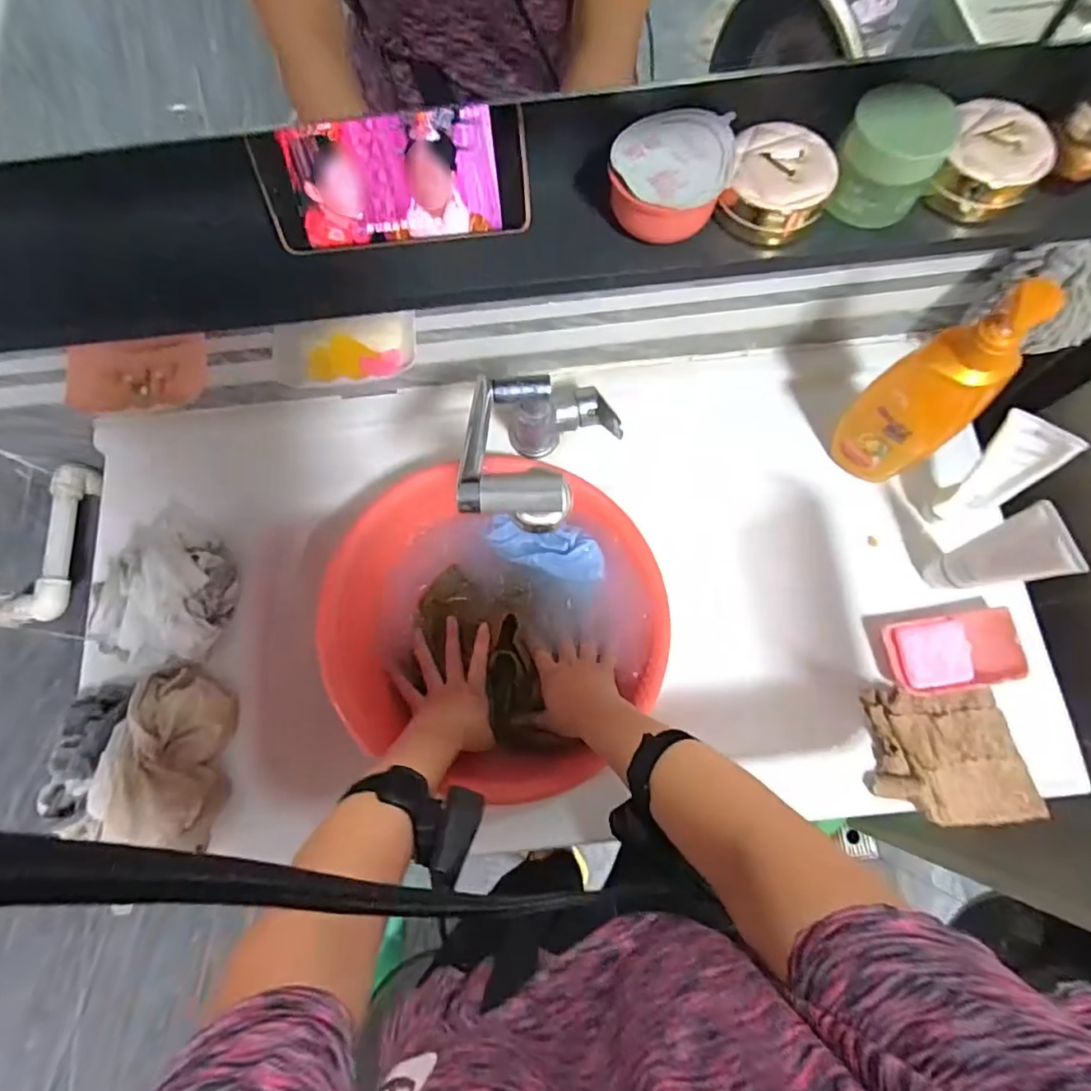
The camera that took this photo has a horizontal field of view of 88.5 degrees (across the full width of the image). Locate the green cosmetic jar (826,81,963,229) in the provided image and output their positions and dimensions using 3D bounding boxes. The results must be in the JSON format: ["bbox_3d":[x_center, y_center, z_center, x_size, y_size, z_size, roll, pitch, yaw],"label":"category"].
[{"bbox_3d":[0.220,-0.249,0.362,0.060,0.051,0.064,0,74,1],"label":"green cosmetic jar"}]

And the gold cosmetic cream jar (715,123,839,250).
[{"bbox_3d":[0.154,-0.240,0.377,0.064,0.040,0.065,0,74,1],"label":"gold cosmetic cream jar"}]

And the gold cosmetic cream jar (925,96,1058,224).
[{"bbox_3d":[0.295,-0.255,0.376,0.058,0.043,0.068,23,76,8],"label":"gold cosmetic cream jar"}]

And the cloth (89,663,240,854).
[{"bbox_3d":[-0.373,0.210,0.556,0.091,0.068,0.179,1,74,2],"label":"cloth"}]

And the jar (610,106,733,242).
[{"bbox_3d":[0.080,-0.239,0.366,0.073,0.044,0.068,11,75,4],"label":"jar"}]

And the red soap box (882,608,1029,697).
[{"bbox_3d":[0.416,0.108,0.568,0.119,0.031,0.071,-9,74,-1],"label":"red soap box"}]

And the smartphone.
[{"bbox_3d":[-0.096,-0.234,0.362,0.167,0.070,0.005,-5,44,1],"label":"smartphone"}]

